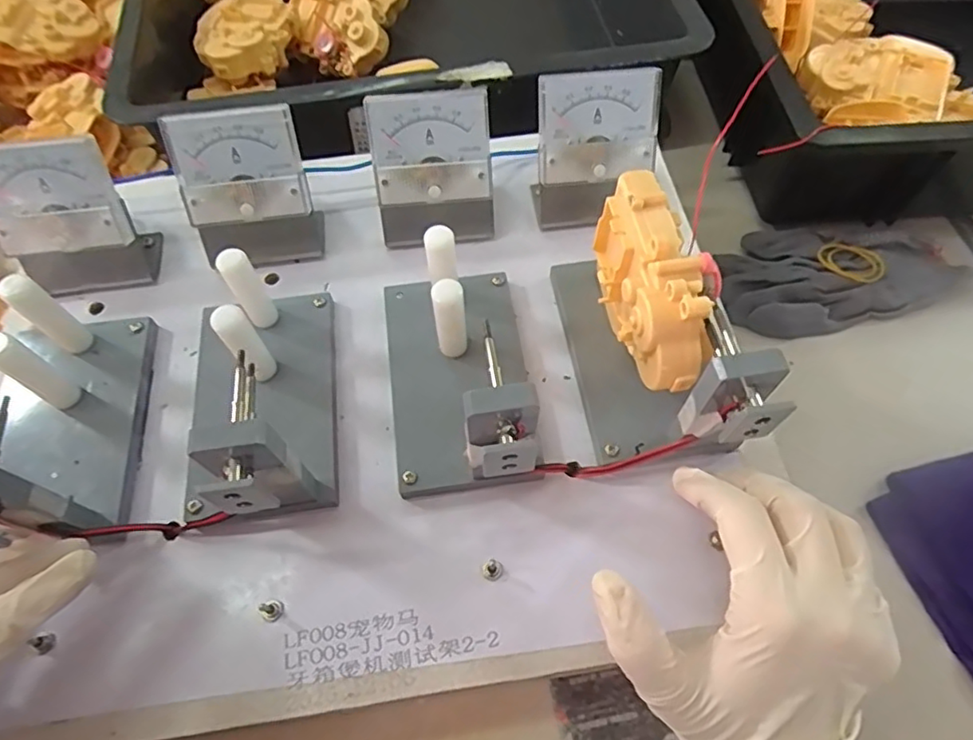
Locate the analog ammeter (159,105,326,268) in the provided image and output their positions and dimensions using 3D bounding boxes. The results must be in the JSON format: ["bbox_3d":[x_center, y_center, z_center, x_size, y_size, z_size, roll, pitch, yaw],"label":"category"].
[{"bbox_3d":[-0.128,-0.096,0.320,0.064,0.069,0.042,-13,62,-7],"label":"analog ammeter"}]

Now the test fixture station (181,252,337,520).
[{"bbox_3d":[-0.106,0.005,0.264,0.068,0.079,0.126,-10,62,-6],"label":"test fixture station"}]

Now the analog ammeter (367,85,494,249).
[{"bbox_3d":[-0.030,-0.108,0.329,0.068,0.072,0.043,-7,61,-4],"label":"analog ammeter"}]

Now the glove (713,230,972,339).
[{"bbox_3d":[0.240,-0.070,0.416,0.164,0.017,0.083,-9,62,-5],"label":"glove"}]

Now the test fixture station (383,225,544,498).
[{"bbox_3d":[-0.012,-0.007,0.272,0.068,0.079,0.127,-7,62,-4],"label":"test fixture station"}]

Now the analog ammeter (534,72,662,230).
[{"bbox_3d":[0.060,-0.121,0.335,0.066,0.072,0.039,-2,61,-1],"label":"analog ammeter"}]

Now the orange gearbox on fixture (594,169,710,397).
[{"bbox_3d":[0.072,-0.037,0.270,0.031,0.058,0.094,-2,61,-1],"label":"orange gearbox on fixture"}]

